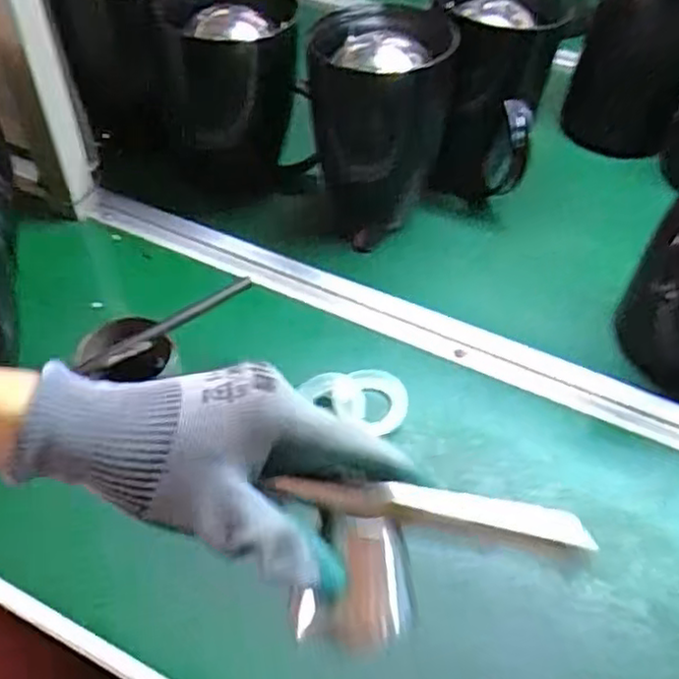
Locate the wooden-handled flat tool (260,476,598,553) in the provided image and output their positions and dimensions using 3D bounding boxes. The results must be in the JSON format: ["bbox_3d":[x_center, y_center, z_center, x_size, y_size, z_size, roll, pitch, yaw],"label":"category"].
[{"bbox_3d":[0.041,0.077,0.330,0.138,0.014,0.024,6,48,10],"label":"wooden-handled flat tool"}]

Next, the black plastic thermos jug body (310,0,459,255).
[{"bbox_3d":[0.036,-0.200,0.685,0.123,0.187,0.120,-3,48,-5],"label":"black plastic thermos jug body"}]

